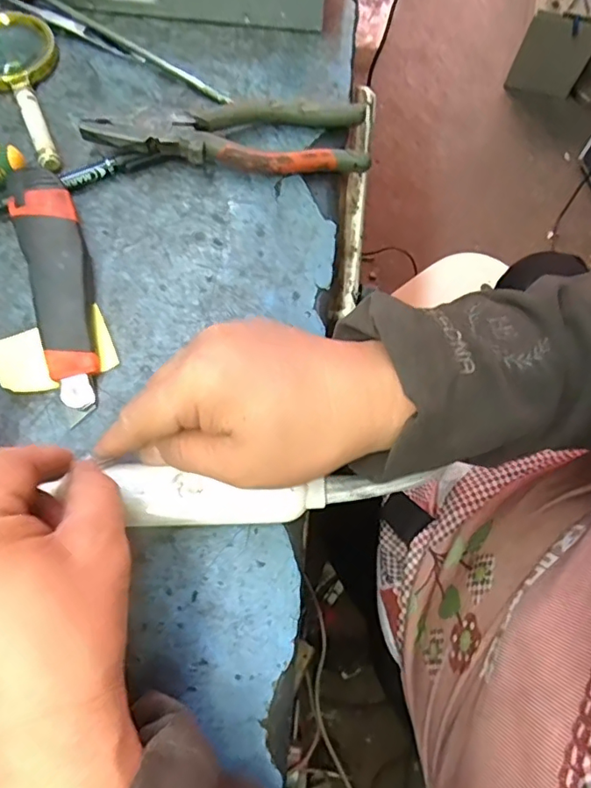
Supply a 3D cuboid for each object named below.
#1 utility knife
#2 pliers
[{"bbox_3d":[-0.144,-0.066,0.337,0.036,0.029,0.157,-16,73,-7],"label":"utility knife"},{"bbox_3d":[-0.046,-0.178,0.380,0.188,0.024,0.053,-3,72,-3],"label":"pliers"}]

